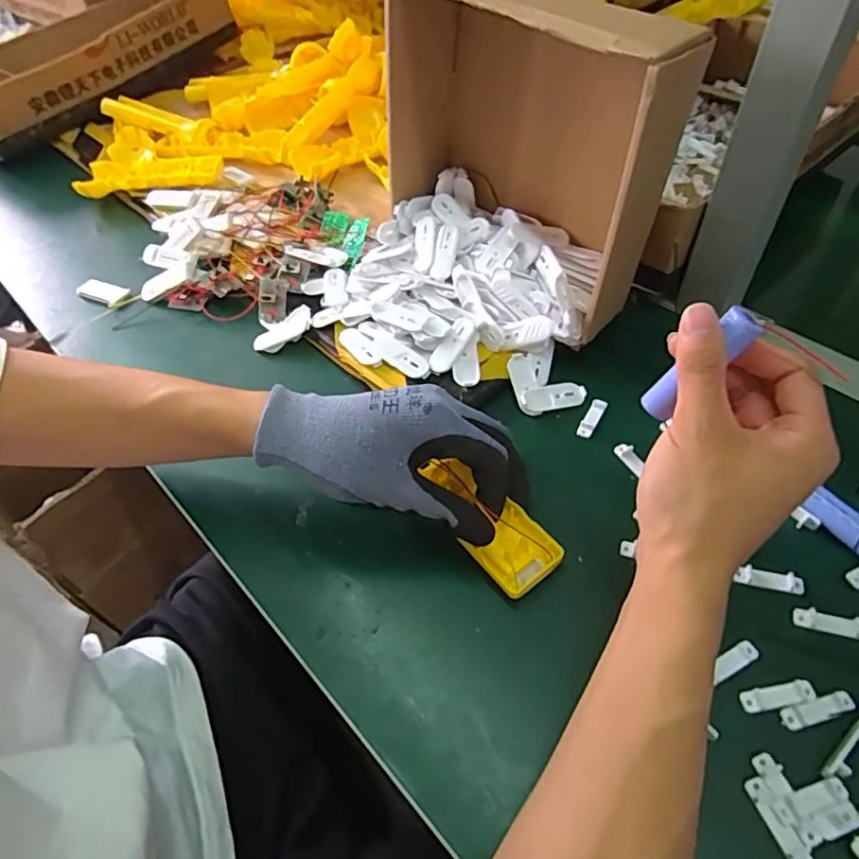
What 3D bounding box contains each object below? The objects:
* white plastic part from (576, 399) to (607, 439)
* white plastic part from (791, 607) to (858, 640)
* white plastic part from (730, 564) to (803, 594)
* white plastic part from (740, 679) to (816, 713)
[{"bbox_3d":[0.117,-0.008,0.416,0.011,0.005,0.035,24,55,22],"label":"white plastic part"},{"bbox_3d":[0.215,0.102,0.307,0.036,0.004,0.011,12,52,14],"label":"white plastic part"},{"bbox_3d":[0.192,0.085,0.326,0.034,0.004,0.011,11,51,13],"label":"white plastic part"},{"bbox_3d":[0.174,0.134,0.289,0.036,0.005,0.010,-8,50,-2],"label":"white plastic part"}]

